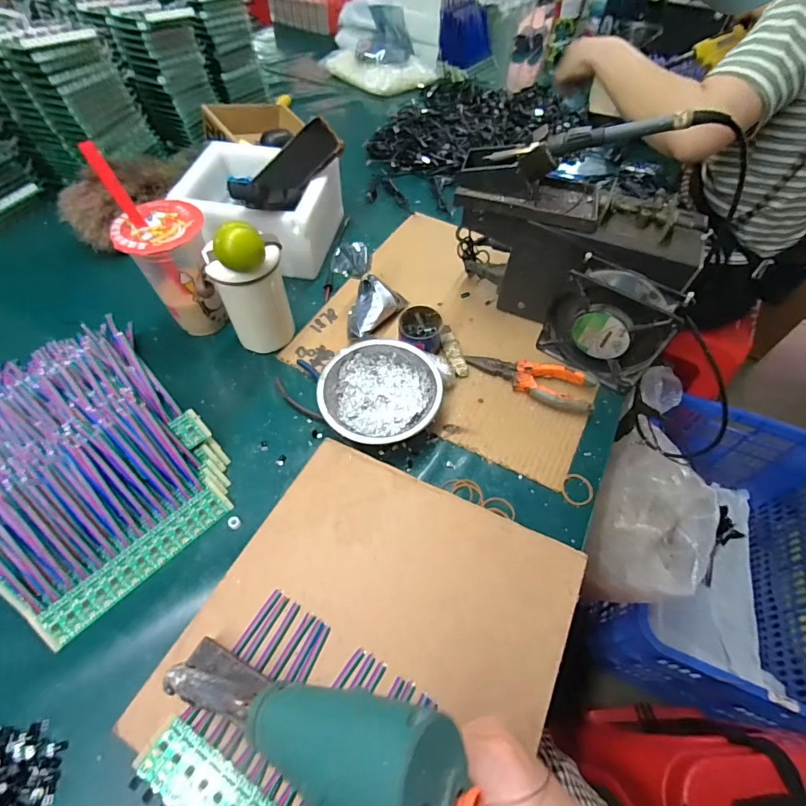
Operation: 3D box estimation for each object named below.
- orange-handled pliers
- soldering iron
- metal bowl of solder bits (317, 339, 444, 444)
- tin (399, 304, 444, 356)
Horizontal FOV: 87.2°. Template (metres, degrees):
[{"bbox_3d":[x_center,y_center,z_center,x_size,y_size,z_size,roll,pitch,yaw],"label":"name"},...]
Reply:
[{"bbox_3d":[0.146,-0.030,0.489,0.143,0.019,0.047,21,56,12],"label":"orange-handled pliers"},{"bbox_3d":[0.187,-0.241,0.394,0.218,0.028,0.020,8,52,24],"label":"soldering iron"},{"bbox_3d":[-0.025,-0.011,0.463,0.125,0.043,0.116,1,54,-2],"label":"metal bowl of solder bits"},{"bbox_3d":[0.021,-0.084,0.509,0.052,0.036,0.061,16,55,8],"label":"tin"}]

